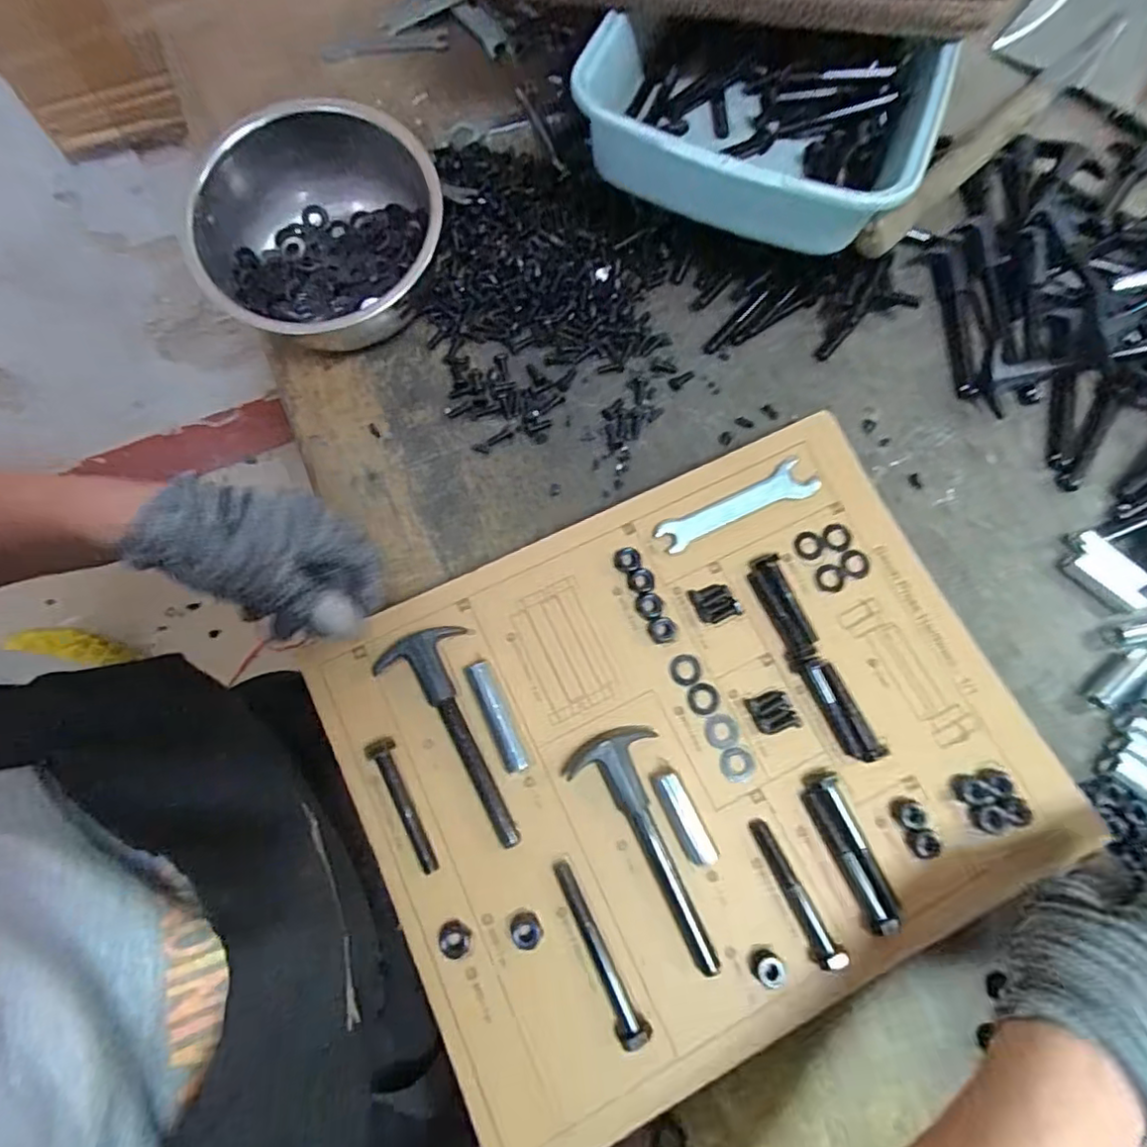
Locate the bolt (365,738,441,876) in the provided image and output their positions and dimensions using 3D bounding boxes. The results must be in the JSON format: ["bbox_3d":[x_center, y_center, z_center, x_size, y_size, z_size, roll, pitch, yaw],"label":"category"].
[{"bbox_3d":[-0.096,0.129,0.335,0.017,0.011,0.078,-26,76,-7],"label":"bolt"}]

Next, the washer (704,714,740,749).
[{"bbox_3d":[0.089,0.094,0.358,0.020,0.004,0.019,0,75,1],"label":"washer"}]

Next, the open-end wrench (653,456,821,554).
[{"bbox_3d":[0.107,-0.043,0.390,0.111,0.005,0.025,-26,76,-7],"label":"open-end wrench"}]

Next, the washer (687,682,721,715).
[{"bbox_3d":[0.079,0.076,0.363,0.020,0.004,0.019,0,75,1],"label":"washer"}]

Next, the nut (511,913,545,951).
[{"bbox_3d":[-0.025,0.193,0.323,0.016,0.006,0.017,0,74,0],"label":"nut"}]

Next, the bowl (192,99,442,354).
[{"bbox_3d":[-0.177,-0.232,0.427,0.171,0.081,0.150,-20,75,-6],"label":"bowl"}]

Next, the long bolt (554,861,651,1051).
[{"bbox_3d":[0.013,0.199,0.318,0.015,0.018,0.090,-26,76,-7],"label":"long bolt"}]

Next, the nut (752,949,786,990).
[{"bbox_3d":[0.104,0.210,0.318,0.015,0.011,0.016,0,74,0],"label":"nut"}]

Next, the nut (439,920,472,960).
[{"bbox_3d":[-0.063,0.196,0.321,0.016,0.005,0.017,-10,74,-3],"label":"nut"}]

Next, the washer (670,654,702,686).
[{"bbox_3d":[0.068,0.059,0.367,0.019,0.004,0.019,0,75,1],"label":"washer"}]

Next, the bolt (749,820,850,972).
[{"bbox_3d":[0.120,0.174,0.327,0.013,0.017,0.076,-27,76,-6],"label":"bolt"}]

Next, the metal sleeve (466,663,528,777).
[{"bbox_3d":[-0.044,0.083,0.349,0.014,0.015,0.065,-25,75,-7],"label":"metal sleeve"}]

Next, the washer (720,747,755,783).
[{"bbox_3d":[0.097,0.113,0.354,0.020,0.004,0.019,0,75,1],"label":"washer"}]

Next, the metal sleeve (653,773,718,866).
[{"bbox_3d":[0.063,0.138,0.339,0.014,0.012,0.052,-26,76,-7],"label":"metal sleeve"}]

